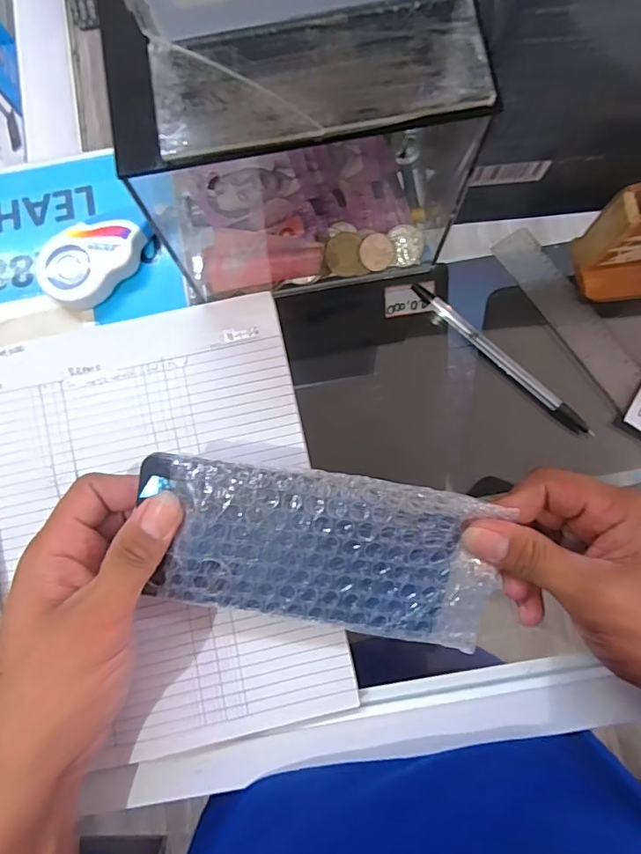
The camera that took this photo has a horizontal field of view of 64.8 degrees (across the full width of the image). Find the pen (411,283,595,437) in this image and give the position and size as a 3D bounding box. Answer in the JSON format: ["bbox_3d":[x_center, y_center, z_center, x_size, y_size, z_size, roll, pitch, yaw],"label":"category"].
[{"bbox_3d":[0.111,-0.042,0.314,0.138,0.008,0.008,41,85,7],"label":"pen"}]

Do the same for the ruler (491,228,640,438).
[{"bbox_3d":[0.211,0.002,0.306,0.036,0.006,0.305,-32,81,-8],"label":"ruler"}]

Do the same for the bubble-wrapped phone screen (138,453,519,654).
[{"bbox_3d":[0.000,0.062,0.256,0.176,0.008,0.080,11,101,-4],"label":"bubble-wrapped phone screen"}]

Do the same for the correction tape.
[{"bbox_3d":[-0.147,-0.108,0.323,0.045,0.018,0.067,42,85,7],"label":"correction tape"}]

